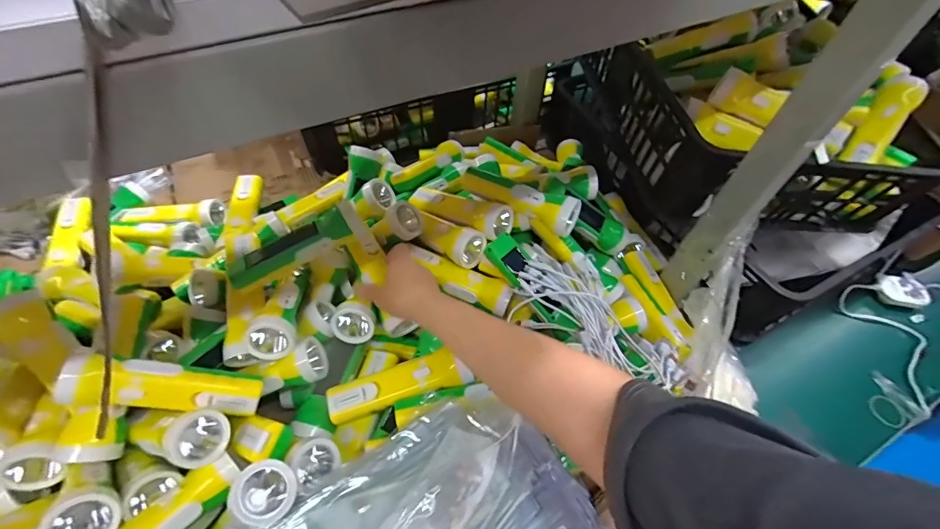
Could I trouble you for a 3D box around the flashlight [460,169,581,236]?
[{"bbox_3d":[0.068,-0.098,0.568,0.171,0.049,0.048,28,59,16],"label":"flashlight"}]

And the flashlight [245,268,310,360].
[{"bbox_3d":[-0.228,0.049,0.505,0.052,0.047,0.127,1,42,-2],"label":"flashlight"}]

